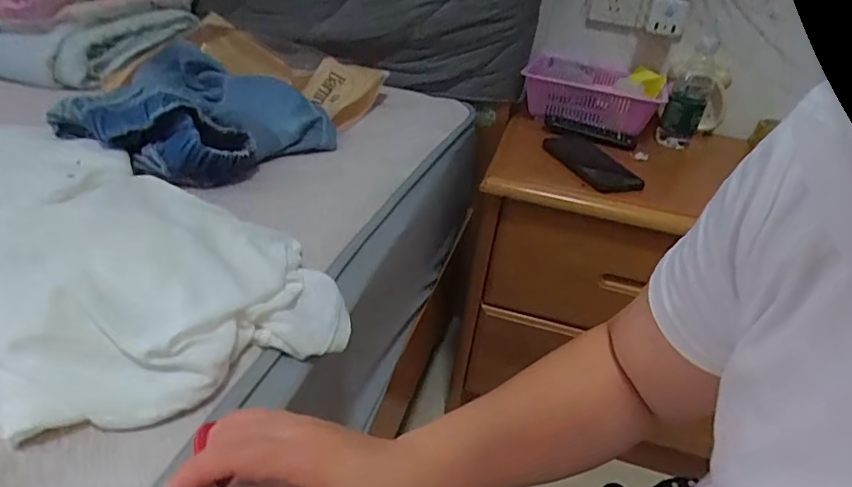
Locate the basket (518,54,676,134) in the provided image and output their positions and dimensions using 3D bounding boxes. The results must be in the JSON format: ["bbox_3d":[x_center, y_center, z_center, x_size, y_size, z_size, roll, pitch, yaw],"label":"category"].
[{"bbox_3d":[0.302,-0.285,0.993,0.230,0.077,0.190,8,31,2],"label":"basket"}]

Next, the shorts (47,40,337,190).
[{"bbox_3d":[-0.330,-0.191,0.728,0.371,0.066,0.280,25,36,27],"label":"shorts"}]

